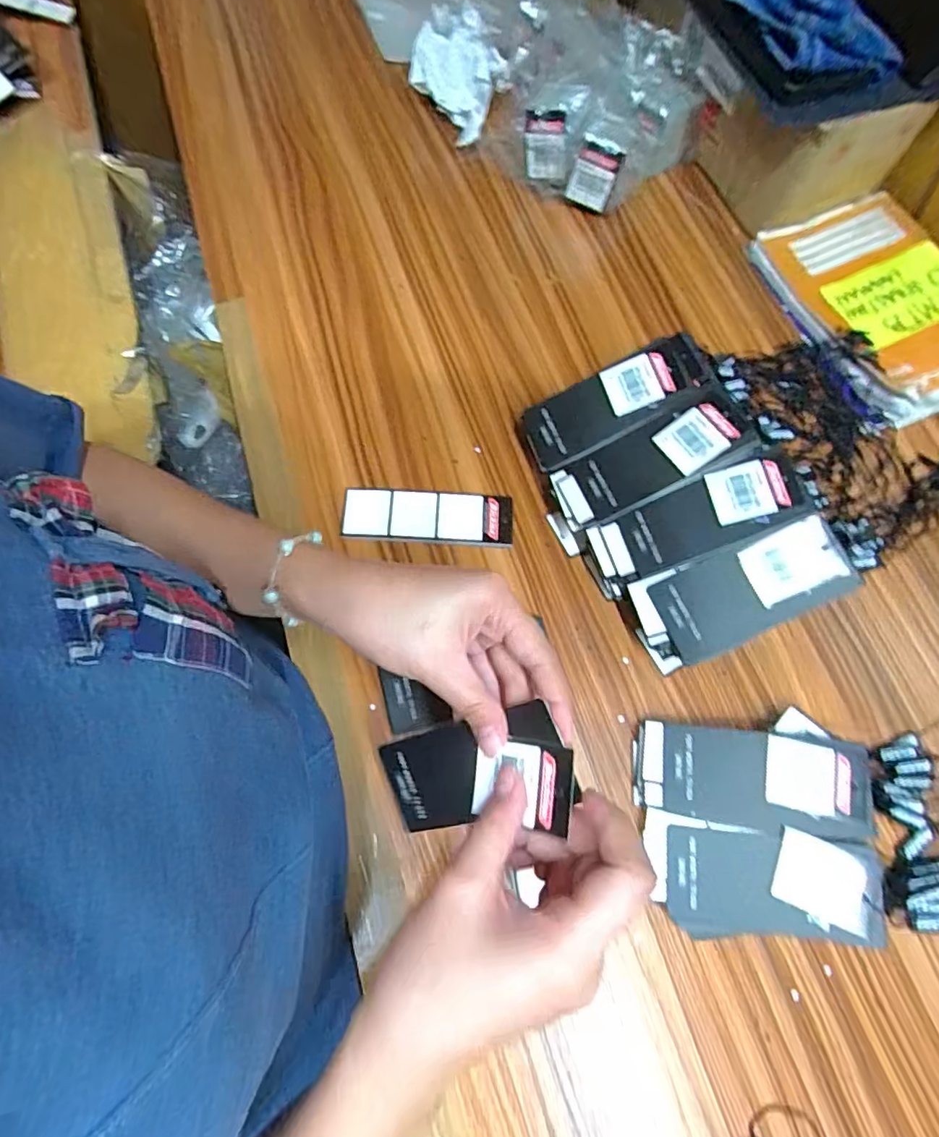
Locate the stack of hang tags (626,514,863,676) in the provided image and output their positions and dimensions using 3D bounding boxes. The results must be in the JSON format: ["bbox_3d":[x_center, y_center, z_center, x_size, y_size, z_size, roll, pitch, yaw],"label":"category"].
[{"bbox_3d":[0.166,0.017,0.340,0.123,0.030,0.058,-27,72,18],"label":"stack of hang tags"}]

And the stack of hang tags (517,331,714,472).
[{"bbox_3d":[0.099,-0.115,0.379,0.128,0.025,0.045,-27,73,12],"label":"stack of hang tags"}]

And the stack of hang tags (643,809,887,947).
[{"bbox_3d":[0.162,0.177,0.305,0.119,0.017,0.059,3,70,14],"label":"stack of hang tags"}]

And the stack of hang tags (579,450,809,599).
[{"bbox_3d":[0.142,-0.026,0.351,0.135,0.026,0.048,-25,71,18],"label":"stack of hang tags"}]

